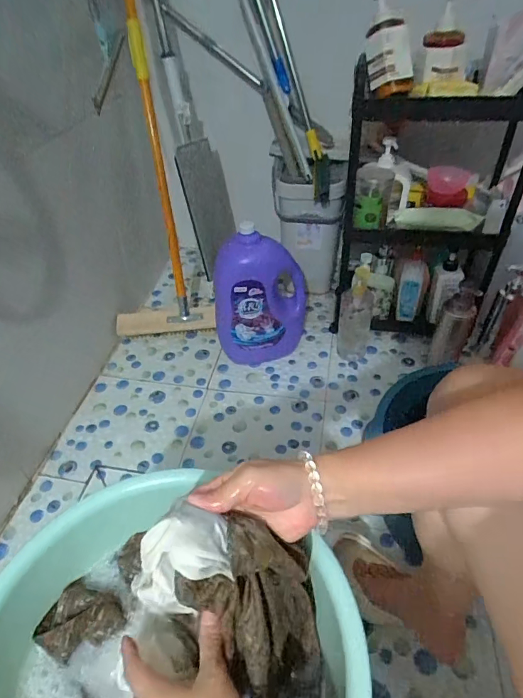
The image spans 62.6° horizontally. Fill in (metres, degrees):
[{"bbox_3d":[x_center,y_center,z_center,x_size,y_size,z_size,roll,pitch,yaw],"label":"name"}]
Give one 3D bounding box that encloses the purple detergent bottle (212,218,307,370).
[{"bbox_3d":[-0.001,-0.115,1.049,0.224,0.353,0.110,-7,44,-4],"label":"purple detergent bottle"}]

